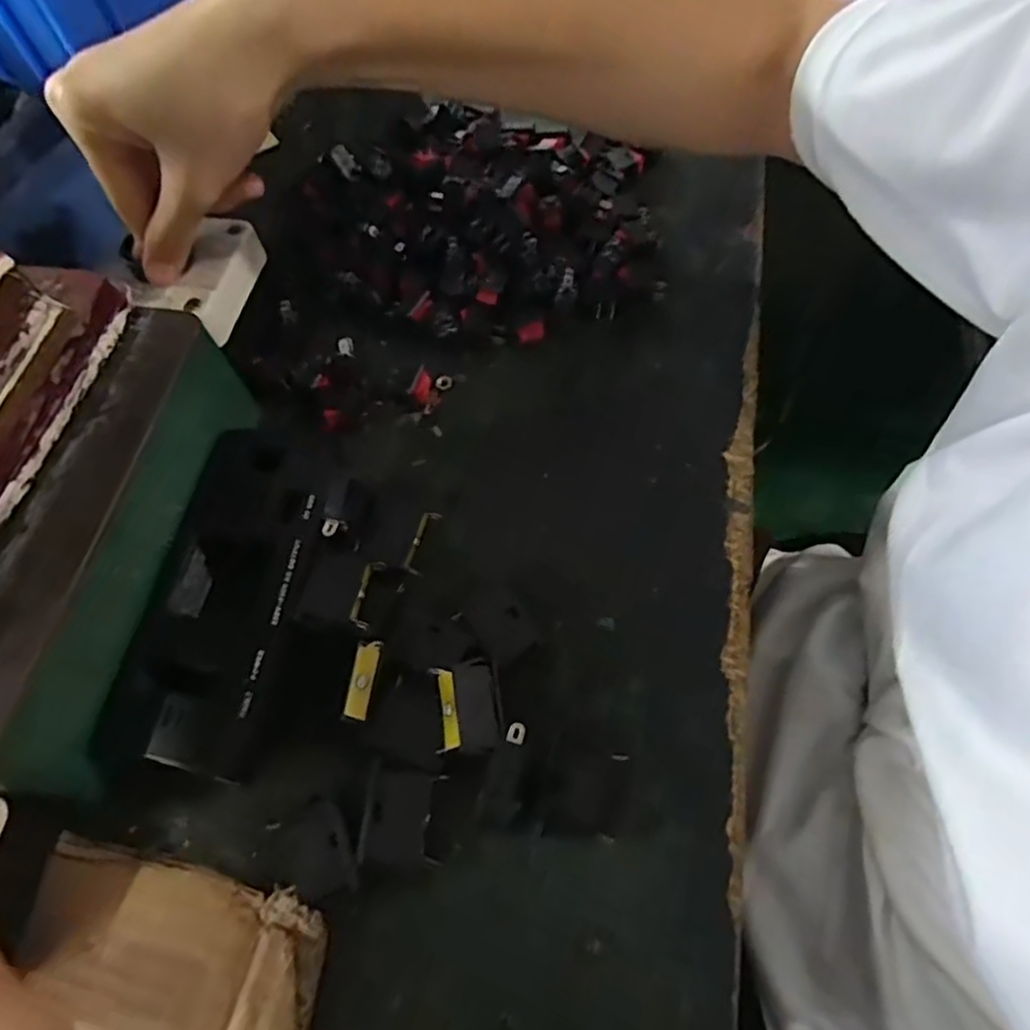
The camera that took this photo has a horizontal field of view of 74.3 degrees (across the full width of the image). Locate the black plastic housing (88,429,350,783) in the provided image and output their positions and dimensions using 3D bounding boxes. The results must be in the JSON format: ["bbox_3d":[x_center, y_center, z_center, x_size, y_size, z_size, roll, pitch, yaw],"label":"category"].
[{"bbox_3d":[-0.115,0.031,0.280,0.066,0.020,0.140,7,64,7],"label":"black plastic housing"}]

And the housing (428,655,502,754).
[{"bbox_3d":[-0.018,0.072,0.258,0.022,0.016,0.032,-10,63,-1],"label":"housing"}]

